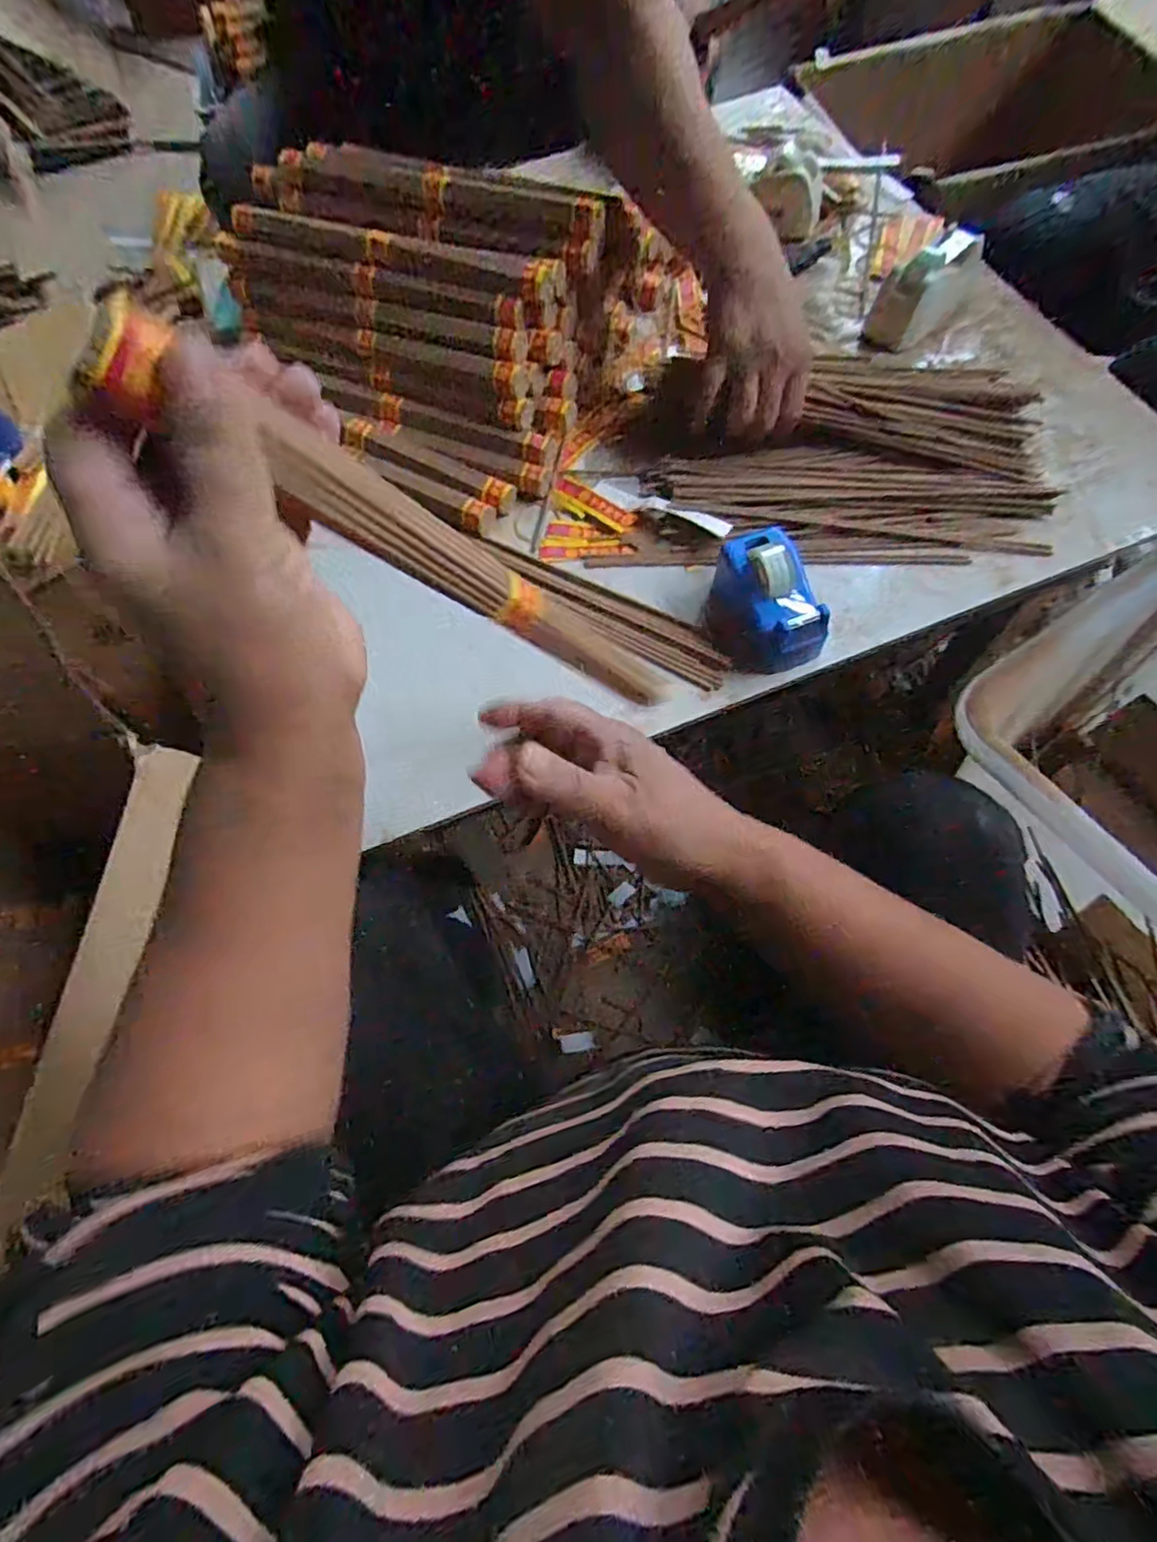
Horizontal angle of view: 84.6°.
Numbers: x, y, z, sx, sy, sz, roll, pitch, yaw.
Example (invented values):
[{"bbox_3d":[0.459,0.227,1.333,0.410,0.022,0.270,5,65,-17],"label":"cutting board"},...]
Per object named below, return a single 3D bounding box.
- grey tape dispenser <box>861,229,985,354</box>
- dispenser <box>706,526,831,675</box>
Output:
[{"bbox_3d":[0.340,-0.473,0.623,0.047,0.063,0.138,41,76,18],"label":"grey tape dispenser"},{"bbox_3d":[0.142,-0.130,0.491,0.074,0.052,0.105,-15,68,-3],"label":"dispenser"}]

